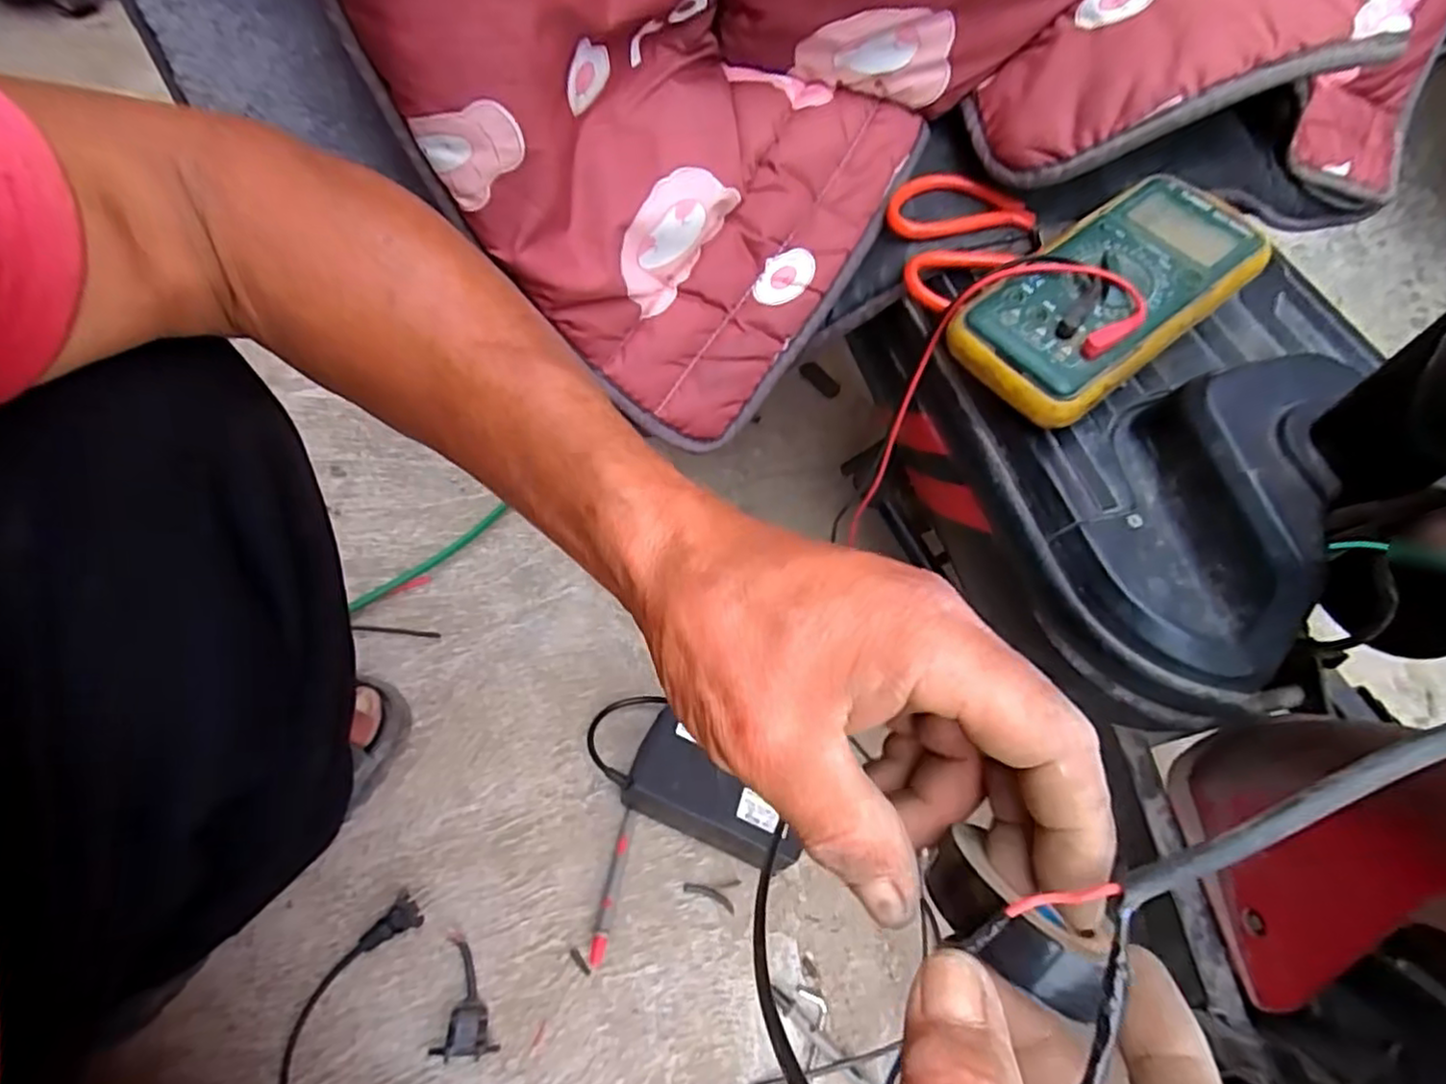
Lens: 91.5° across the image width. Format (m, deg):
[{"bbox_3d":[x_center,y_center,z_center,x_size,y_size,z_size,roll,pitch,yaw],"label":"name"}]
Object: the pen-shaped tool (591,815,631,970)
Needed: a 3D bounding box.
[{"bbox_3d":[-0.089,0.278,0.570,0.011,0.016,0.113,8,48,3],"label":"pen-shaped tool"}]

